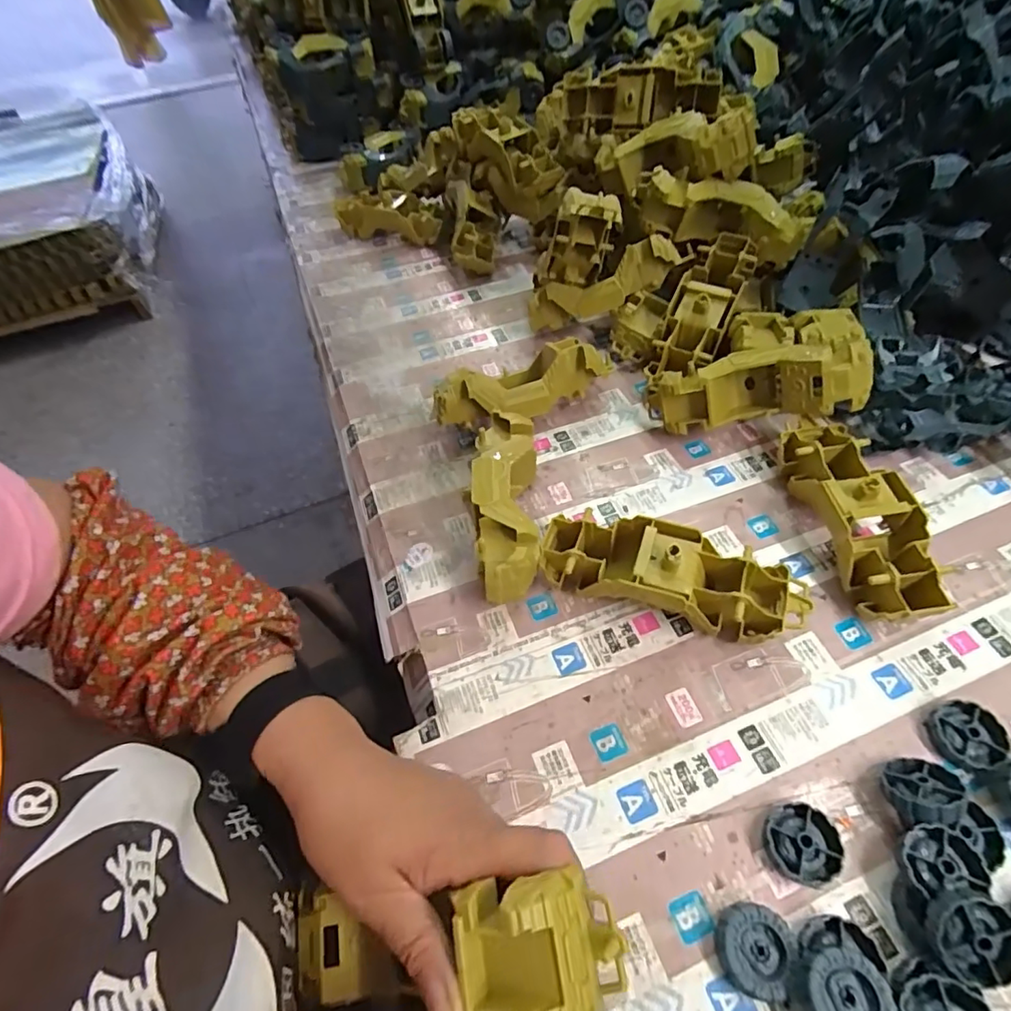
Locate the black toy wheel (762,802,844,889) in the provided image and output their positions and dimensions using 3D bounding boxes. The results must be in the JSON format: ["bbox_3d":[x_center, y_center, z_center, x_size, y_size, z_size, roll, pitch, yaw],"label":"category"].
[{"bbox_3d":[0.166,0.191,0.307,0.038,0.012,0.039,-3,52,3],"label":"black toy wheel"}]

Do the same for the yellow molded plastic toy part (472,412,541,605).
[{"bbox_3d":[0.001,-0.002,0.430,0.046,0.061,0.157,-3,52,3],"label":"yellow molded plastic toy part"}]

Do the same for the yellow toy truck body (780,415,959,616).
[{"bbox_3d":[0.259,0.007,0.406,0.061,0.057,0.165,-4,52,2],"label":"yellow toy truck body"}]

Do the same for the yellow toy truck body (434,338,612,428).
[{"bbox_3d":[0.018,-0.109,0.518,0.172,0.061,0.058,-25,54,-13],"label":"yellow toy truck body"}]

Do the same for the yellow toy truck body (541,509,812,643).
[{"bbox_3d":[0.114,0.052,0.387,0.177,0.051,0.057,16,56,17],"label":"yellow toy truck body"}]

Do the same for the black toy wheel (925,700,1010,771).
[{"bbox_3d":[0.280,0.140,0.331,0.038,0.013,0.038,-3,52,3],"label":"black toy wheel"}]

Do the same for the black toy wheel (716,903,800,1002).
[{"bbox_3d":[0.130,0.229,0.281,0.036,0.014,0.037,-3,52,3],"label":"black toy wheel"}]

